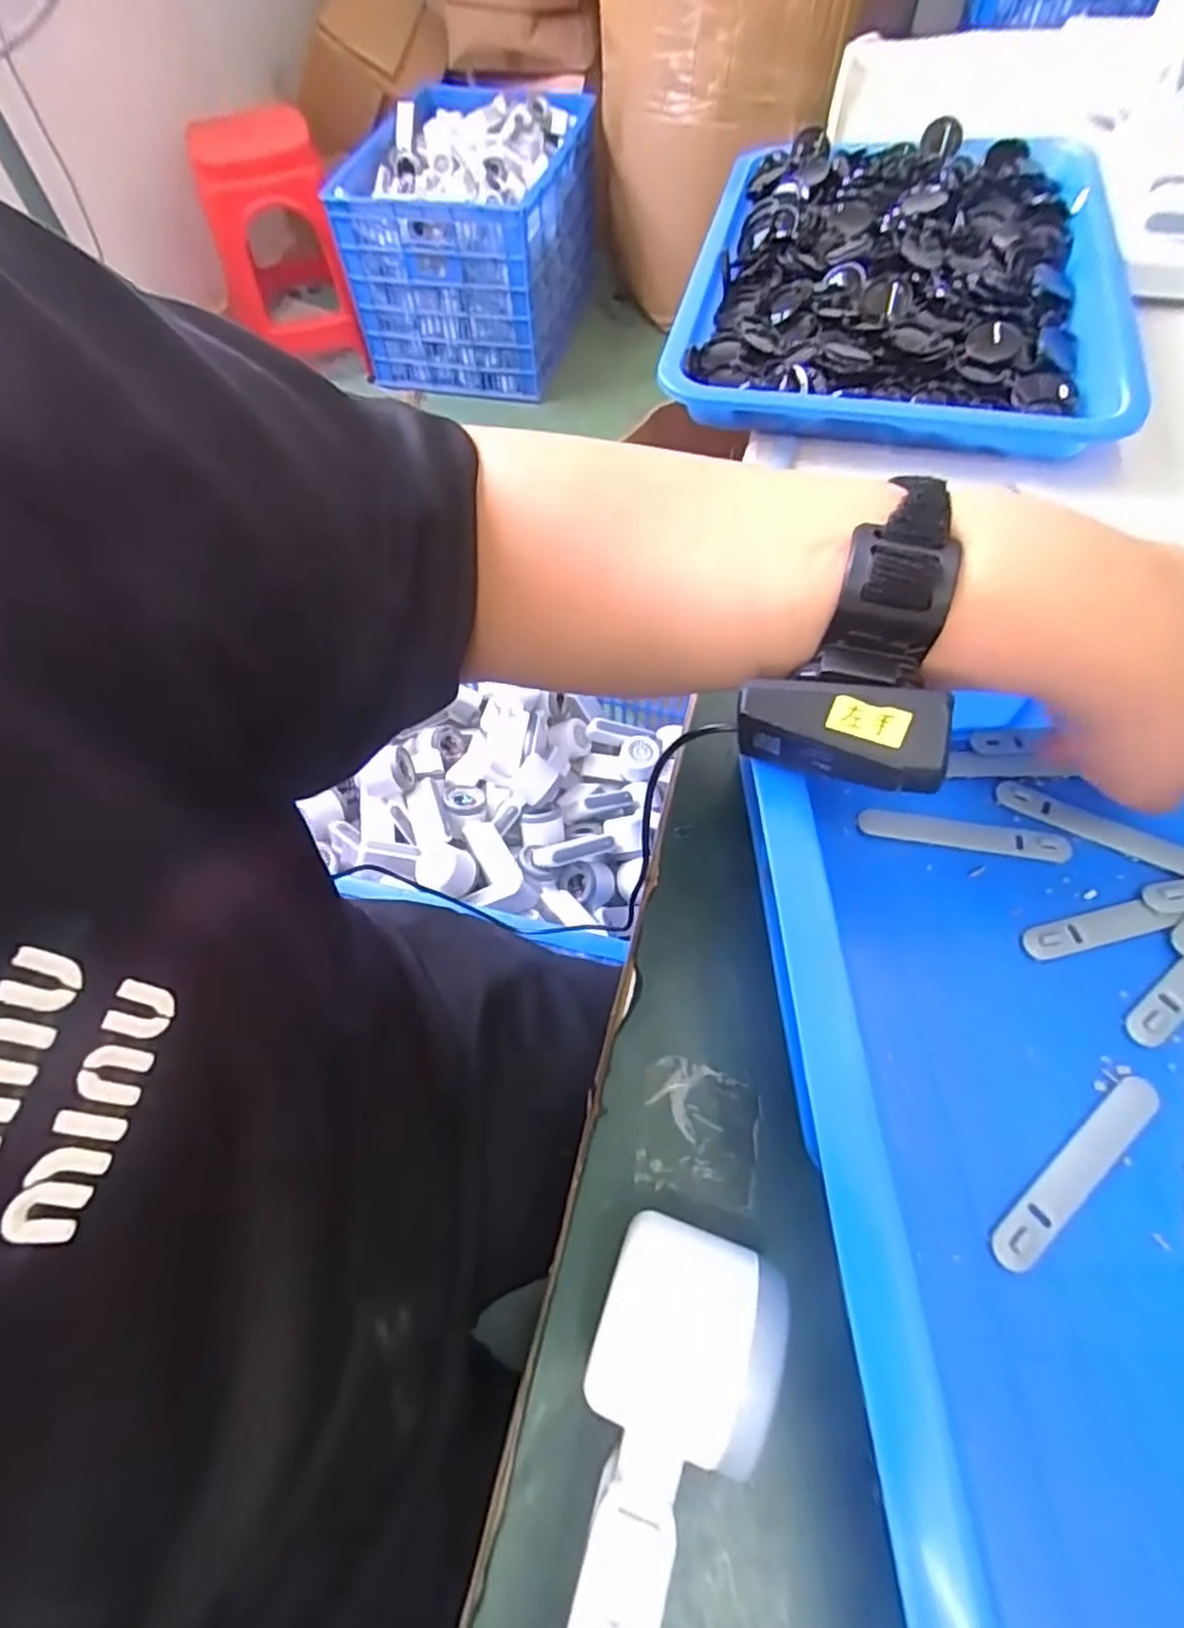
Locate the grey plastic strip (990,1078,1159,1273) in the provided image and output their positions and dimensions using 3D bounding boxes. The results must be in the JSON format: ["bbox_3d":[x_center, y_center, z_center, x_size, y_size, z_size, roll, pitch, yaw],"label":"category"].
[{"bbox_3d":[0.184,0.135,0.268,0.094,0.005,0.014,-35,64,-16],"label":"grey plastic strip"}]

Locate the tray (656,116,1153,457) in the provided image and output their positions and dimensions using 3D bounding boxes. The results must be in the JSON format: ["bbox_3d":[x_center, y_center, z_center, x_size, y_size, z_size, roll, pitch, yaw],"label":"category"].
[{"bbox_3d":[0.261,-0.454,0.590,0.340,0.043,0.500,10,61,9],"label":"tray"}]

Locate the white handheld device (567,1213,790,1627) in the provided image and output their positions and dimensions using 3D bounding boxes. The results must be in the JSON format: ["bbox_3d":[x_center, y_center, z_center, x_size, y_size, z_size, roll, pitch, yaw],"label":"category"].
[{"bbox_3d":[0.008,0.217,0.210,0.054,0.042,0.171,18,62,13],"label":"white handheld device"}]

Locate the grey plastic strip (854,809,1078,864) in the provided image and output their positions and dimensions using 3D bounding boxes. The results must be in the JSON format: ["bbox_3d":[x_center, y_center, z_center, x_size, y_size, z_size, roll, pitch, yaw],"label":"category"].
[{"bbox_3d":[0.178,0.009,0.339,0.094,0.004,0.016,8,68,10],"label":"grey plastic strip"}]

